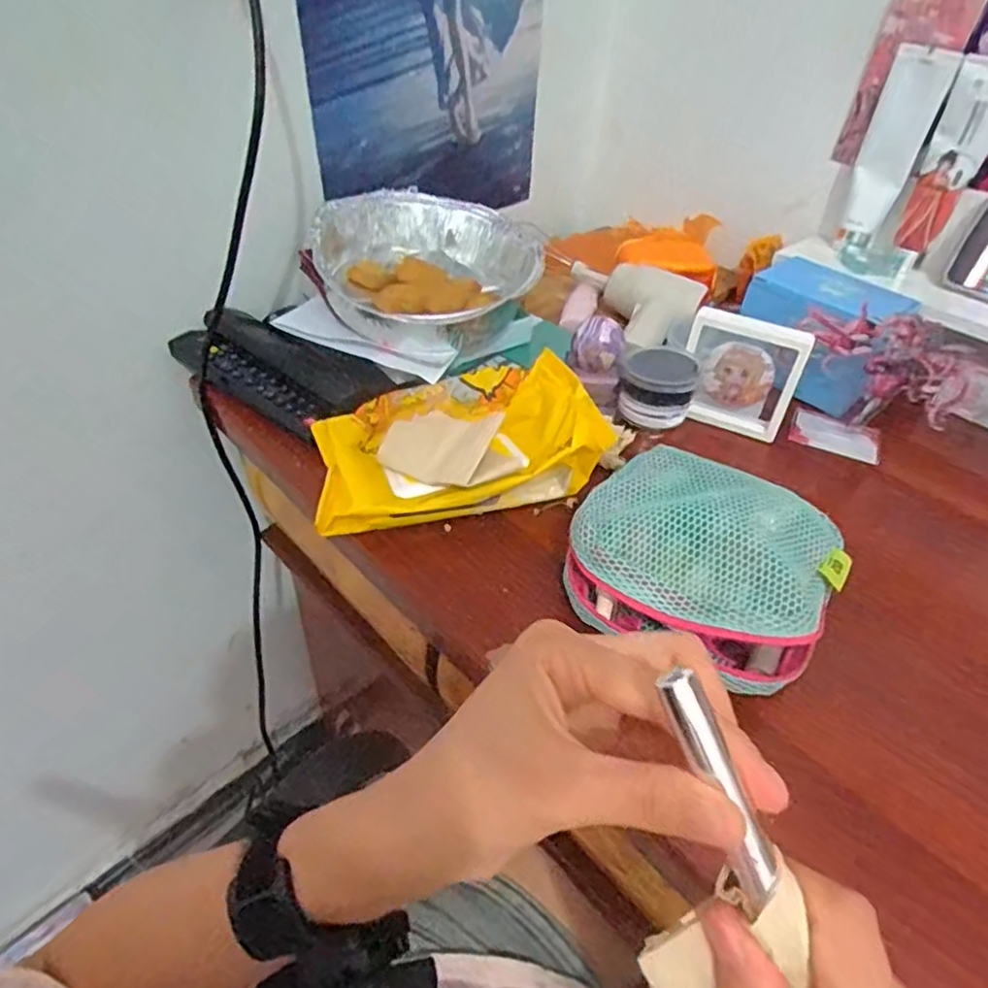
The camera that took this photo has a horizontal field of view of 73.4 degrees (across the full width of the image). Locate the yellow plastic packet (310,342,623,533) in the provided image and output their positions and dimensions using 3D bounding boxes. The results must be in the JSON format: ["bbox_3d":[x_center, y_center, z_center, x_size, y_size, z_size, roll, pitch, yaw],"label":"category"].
[{"bbox_3d":[-0.023,-0.040,0.470,0.194,0.052,0.116,-6,43,-11],"label":"yellow plastic packet"}]

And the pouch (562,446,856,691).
[{"bbox_3d":[0.125,0.041,0.396,0.140,0.047,0.141,27,47,23],"label":"pouch"}]

